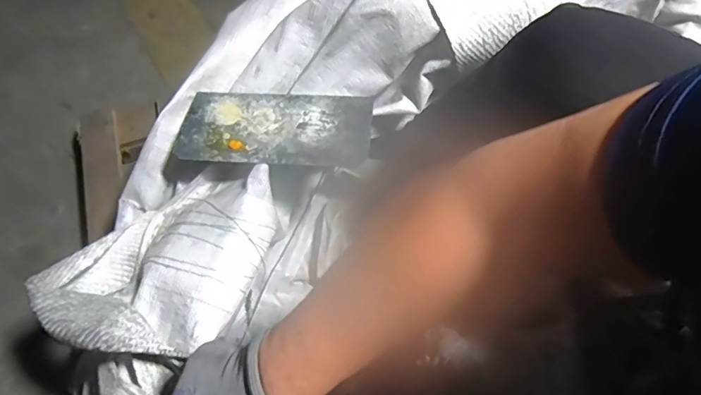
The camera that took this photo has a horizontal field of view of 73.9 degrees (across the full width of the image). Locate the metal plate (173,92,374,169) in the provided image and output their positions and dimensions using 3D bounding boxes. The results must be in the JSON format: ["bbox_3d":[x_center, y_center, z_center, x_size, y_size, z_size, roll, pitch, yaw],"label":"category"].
[{"bbox_3d":[-0.093,-0.086,0.586,0.235,0.011,0.116,4,55,5],"label":"metal plate"}]

